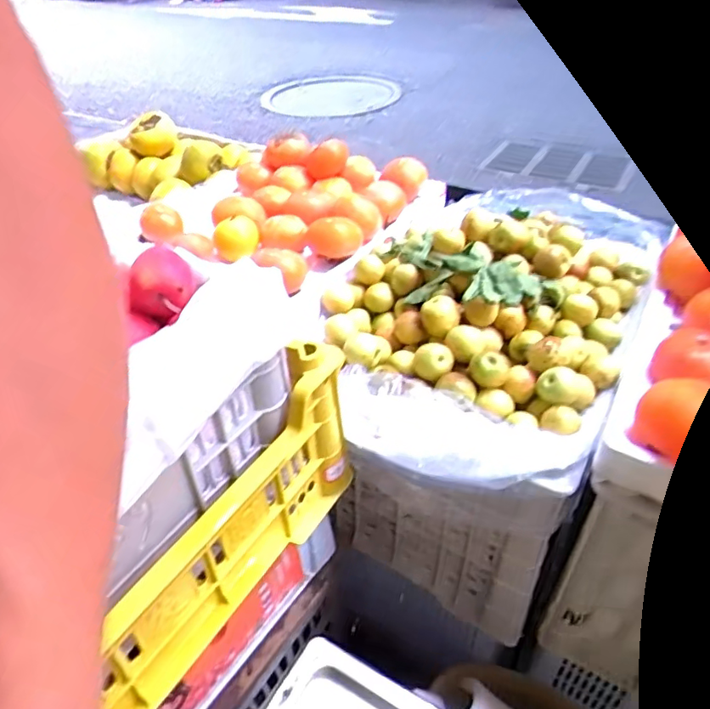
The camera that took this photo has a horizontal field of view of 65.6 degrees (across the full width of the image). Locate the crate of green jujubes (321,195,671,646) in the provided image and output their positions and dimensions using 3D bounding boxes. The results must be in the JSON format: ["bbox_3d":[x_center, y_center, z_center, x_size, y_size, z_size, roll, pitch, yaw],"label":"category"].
[{"bbox_3d":[0.111,0.042,0.583,0.262,0.275,0.322,17,45,23],"label":"crate of green jujubes"}]

